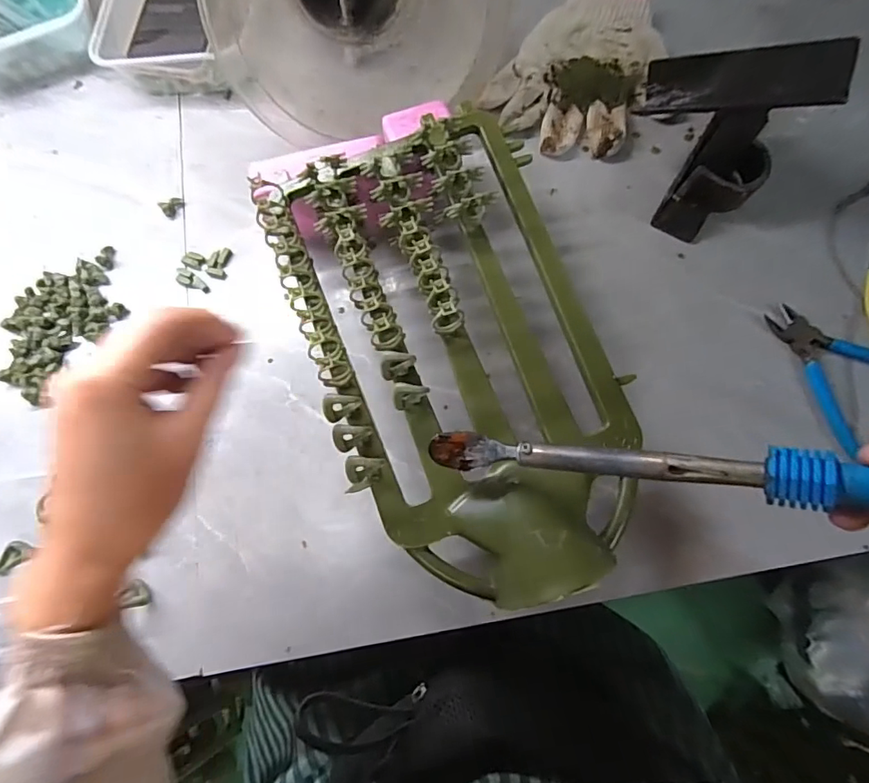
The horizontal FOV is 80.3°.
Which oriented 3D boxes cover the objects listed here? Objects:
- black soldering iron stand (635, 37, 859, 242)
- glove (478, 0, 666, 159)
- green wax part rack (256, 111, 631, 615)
[{"bbox_3d":[0.217,-0.196,0.399,0.120,0.117,0.091,20,74,7],"label":"black soldering iron stand"},{"bbox_3d":[0.138,-0.304,0.483,0.128,0.030,0.186,27,75,9],"label":"glove"},{"bbox_3d":[0.015,-0.033,0.349,0.191,0.065,0.338,-20,73,-5],"label":"green wax part rack"}]

